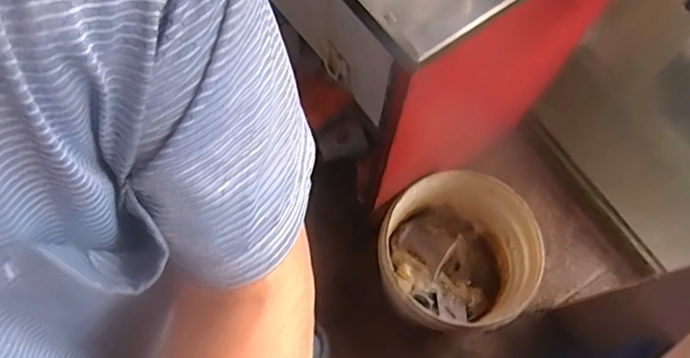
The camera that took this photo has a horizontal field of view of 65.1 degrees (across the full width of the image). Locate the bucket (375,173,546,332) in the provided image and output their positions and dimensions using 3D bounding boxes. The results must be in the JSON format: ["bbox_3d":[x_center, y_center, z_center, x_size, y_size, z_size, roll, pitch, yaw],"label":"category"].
[{"bbox_3d":[0.186,0.145,0.991,0.245,0.267,0.263,1,70,-2],"label":"bucket"}]

